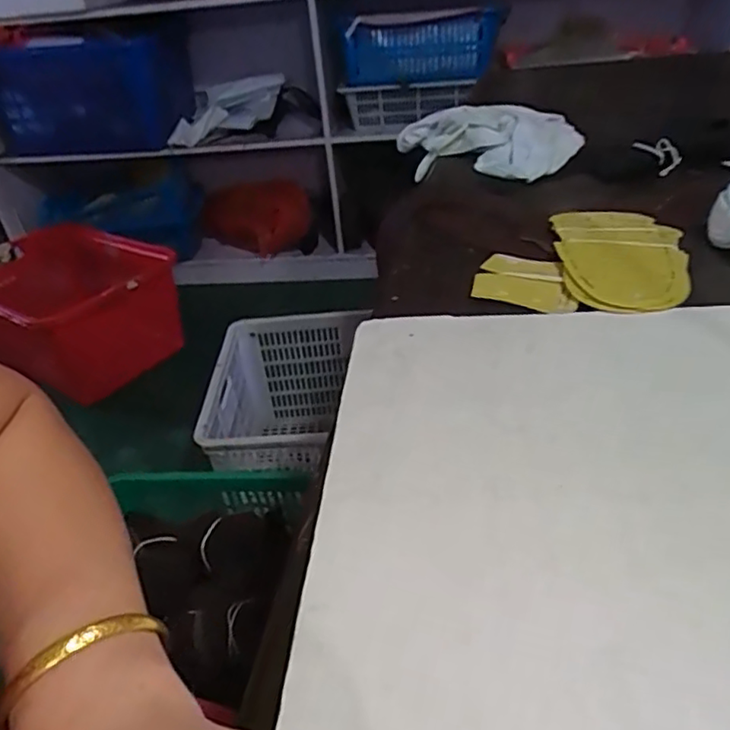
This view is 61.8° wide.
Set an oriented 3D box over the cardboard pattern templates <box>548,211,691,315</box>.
[{"bbox_3d":[0.220,-0.092,0.518,0.106,0.016,0.166,0,35,11],"label":"cardboard pattern templates"}]

